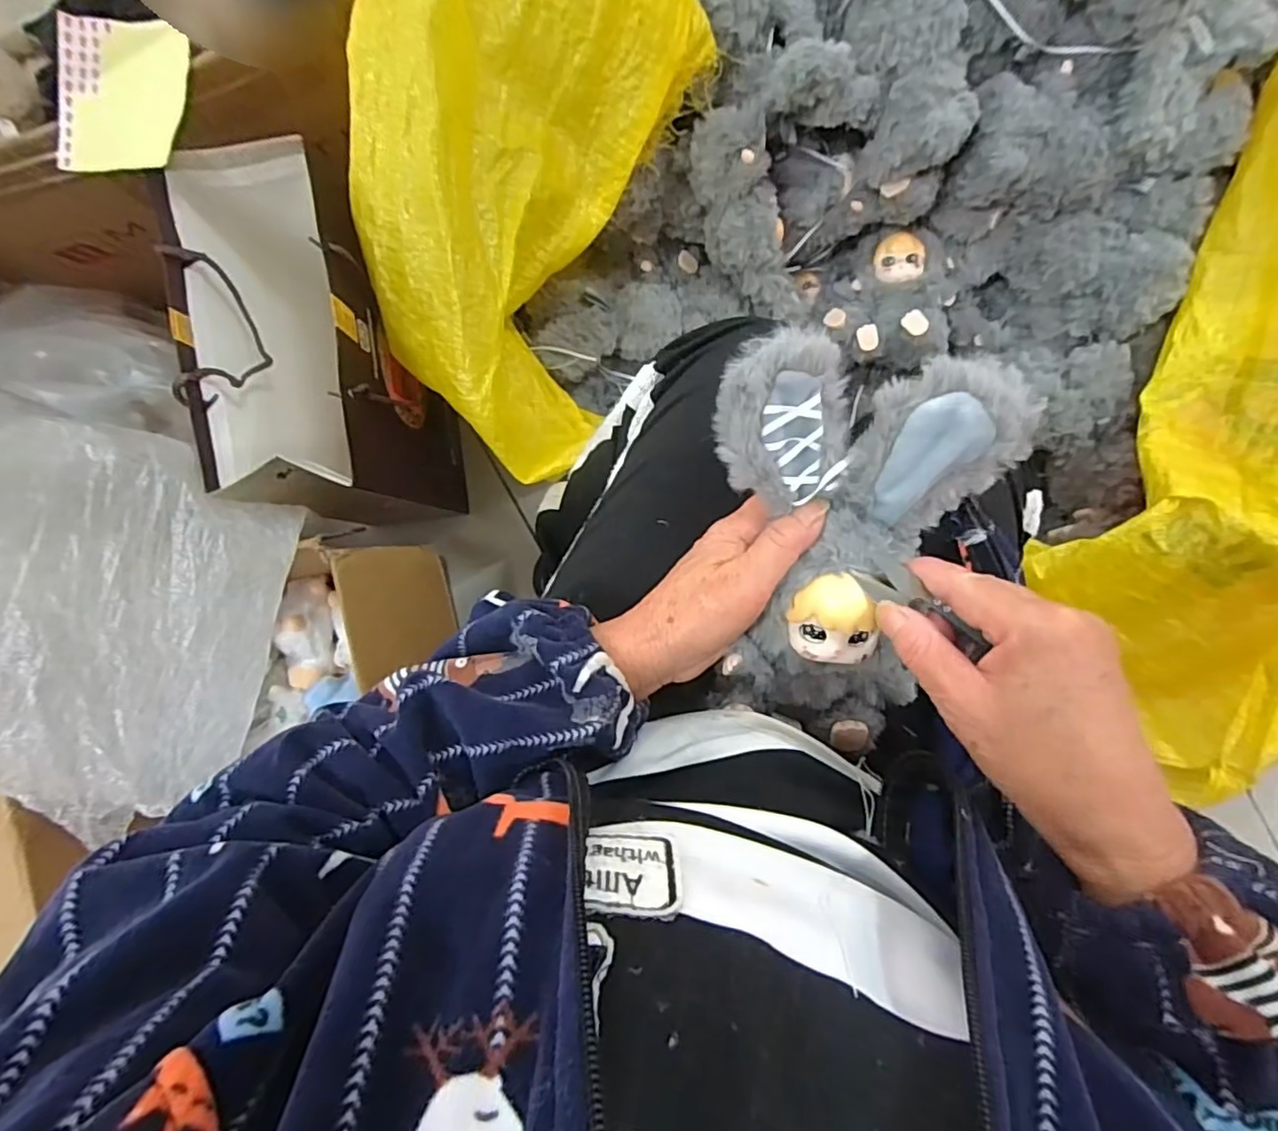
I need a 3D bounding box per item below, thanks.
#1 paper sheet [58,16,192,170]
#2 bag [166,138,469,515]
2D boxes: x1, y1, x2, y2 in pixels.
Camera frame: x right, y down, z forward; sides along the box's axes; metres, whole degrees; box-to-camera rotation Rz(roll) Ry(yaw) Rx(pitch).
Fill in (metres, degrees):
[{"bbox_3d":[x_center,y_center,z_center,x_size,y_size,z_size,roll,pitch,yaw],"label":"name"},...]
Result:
[{"bbox_3d":[-0.420,-0.382,0.501,0.083,0.016,0.130,0,94,-24],"label":"paper sheet"},{"bbox_3d":[-0.294,-0.197,0.612,0.142,0.261,0.288,-12,90,2],"label":"bag"}]

